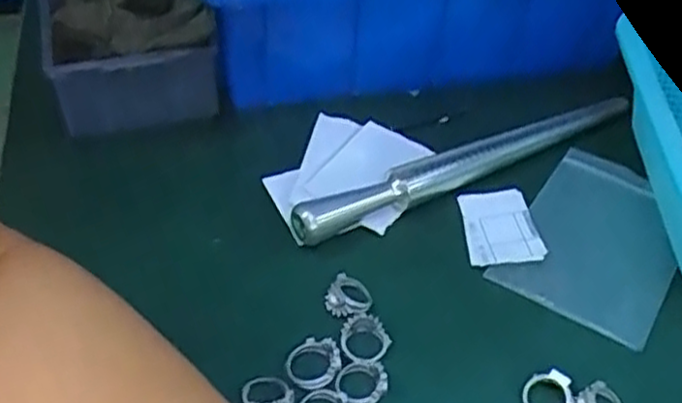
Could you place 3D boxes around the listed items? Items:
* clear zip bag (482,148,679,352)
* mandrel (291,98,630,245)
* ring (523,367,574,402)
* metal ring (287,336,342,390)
[{"bbox_3d":[0.142,0.019,0.396,0.080,0.010,0.131,26,48,22],"label":"clear zip bag"},{"bbox_3d":[0.076,-0.023,0.412,0.225,0.025,0.019,-20,48,-22],"label":"mandrel"},{"bbox_3d":[0.089,0.083,0.310,0.021,0.004,0.021,-4,74,14],"label":"ring"},{"bbox_3d":[-0.011,0.071,0.319,0.025,0.005,0.022,-46,59,-11],"label":"metal ring"}]

